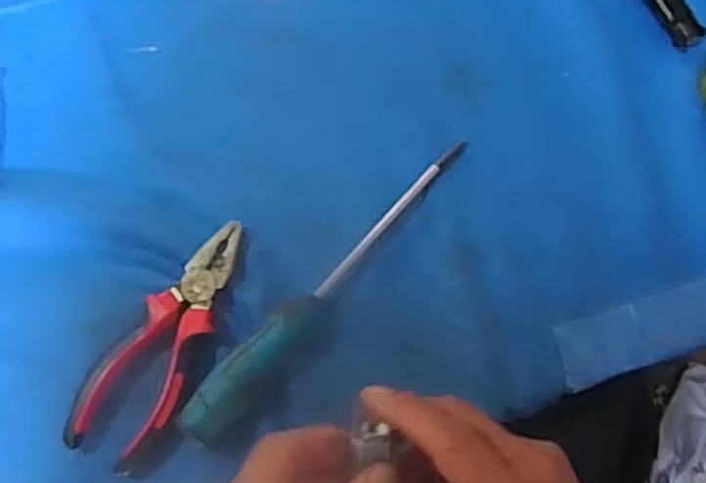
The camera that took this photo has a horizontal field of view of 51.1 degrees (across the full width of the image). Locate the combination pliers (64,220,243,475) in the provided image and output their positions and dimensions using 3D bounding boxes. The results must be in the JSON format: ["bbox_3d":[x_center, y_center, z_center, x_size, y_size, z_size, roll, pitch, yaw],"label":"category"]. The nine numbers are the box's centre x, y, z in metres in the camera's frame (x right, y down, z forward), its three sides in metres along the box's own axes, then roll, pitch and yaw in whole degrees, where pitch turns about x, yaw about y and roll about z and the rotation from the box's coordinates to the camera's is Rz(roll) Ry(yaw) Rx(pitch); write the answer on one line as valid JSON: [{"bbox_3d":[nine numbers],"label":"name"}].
[{"bbox_3d":[-0.113,0.060,0.451,0.054,0.019,0.158,30,78,8],"label":"combination pliers"}]

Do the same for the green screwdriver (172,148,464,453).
[{"bbox_3d":[-0.014,0.024,0.451,0.025,0.025,0.240,41,79,10],"label":"green screwdriver"}]

